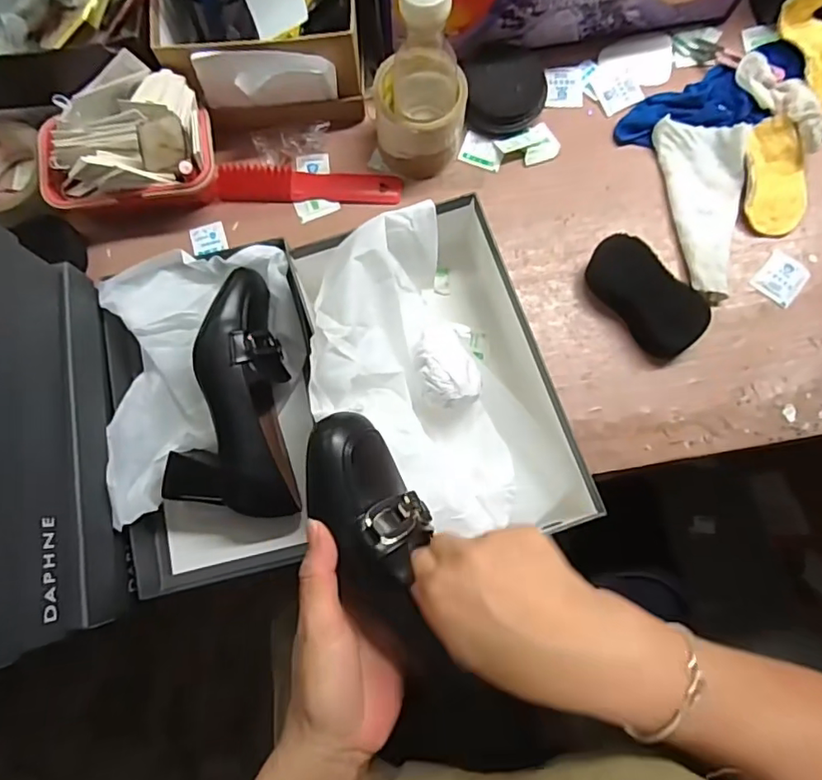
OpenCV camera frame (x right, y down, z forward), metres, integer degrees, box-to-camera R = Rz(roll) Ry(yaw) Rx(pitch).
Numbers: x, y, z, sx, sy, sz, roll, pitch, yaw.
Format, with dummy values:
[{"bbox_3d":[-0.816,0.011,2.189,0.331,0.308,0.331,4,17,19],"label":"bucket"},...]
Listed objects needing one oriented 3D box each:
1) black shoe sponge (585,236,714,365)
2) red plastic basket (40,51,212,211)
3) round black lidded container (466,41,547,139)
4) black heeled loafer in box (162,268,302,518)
[{"bbox_3d":[0.232,-0.096,0.551,0.064,0.037,0.130,-35,80,-6],"label":"black shoe sponge"},{"bbox_3d":[-0.276,-0.230,0.526,0.162,0.102,0.091,-15,79,-2],"label":"red plastic basket"},{"bbox_3d":[0.099,-0.325,0.596,0.089,0.038,0.104,-1,79,0],"label":"round black lidded container"},{"bbox_3d":[-0.162,0.006,0.512,0.093,0.071,0.221,-1,92,0],"label":"black heeled loafer in box"}]

